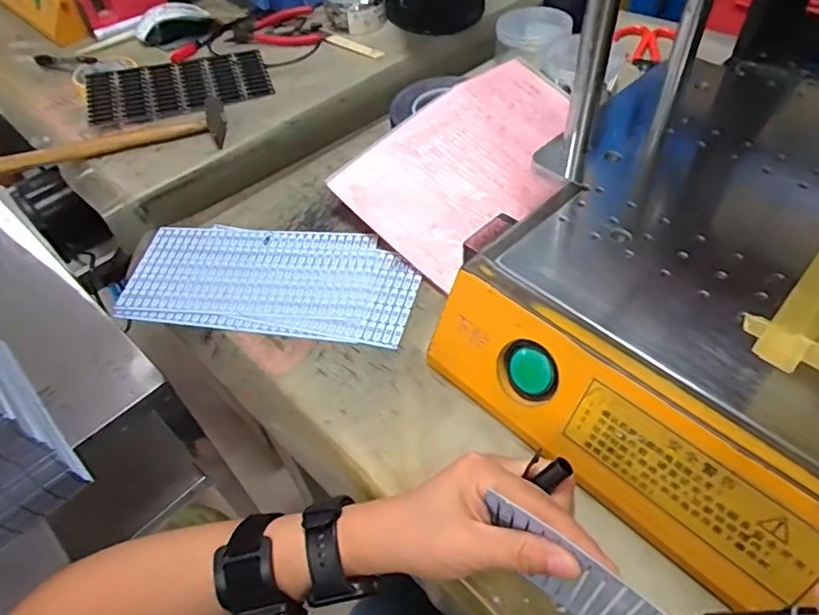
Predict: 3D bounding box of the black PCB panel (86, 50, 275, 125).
[{"bbox_3d":[-0.317,-0.306,0.783,0.237,0.014,0.123,-15,59,-15],"label":"black PCB panel"}]

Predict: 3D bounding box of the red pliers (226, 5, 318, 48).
[{"bbox_3d":[-0.211,-0.431,0.879,0.133,0.012,0.126,-11,50,-4],"label":"red pliers"}]

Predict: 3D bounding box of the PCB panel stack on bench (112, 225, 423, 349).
[{"bbox_3d":[-0.133,-0.031,0.556,0.276,0.010,0.131,6,51,9],"label":"PCB panel stack on bench"}]

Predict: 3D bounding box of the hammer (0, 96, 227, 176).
[{"bbox_3d":[-0.384,-0.212,0.715,0.296,0.036,0.083,-14,50,-7],"label":"hammer"}]

